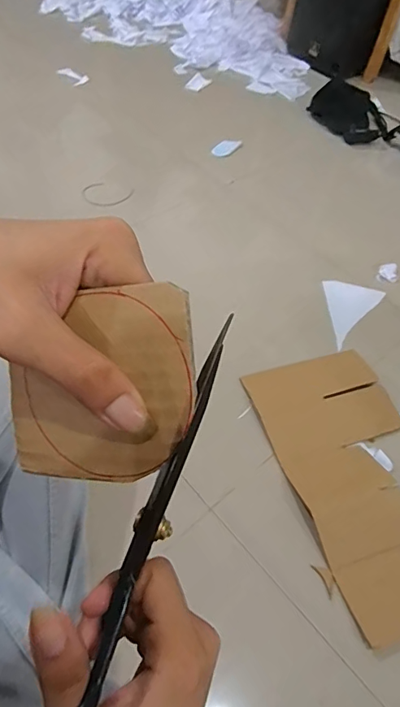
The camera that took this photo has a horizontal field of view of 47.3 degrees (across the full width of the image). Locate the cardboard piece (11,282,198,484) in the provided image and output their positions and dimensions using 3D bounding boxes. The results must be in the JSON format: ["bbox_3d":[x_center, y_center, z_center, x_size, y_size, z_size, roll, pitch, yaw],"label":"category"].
[{"bbox_3d":[-0.046,0.016,0.202,0.094,0.084,0.004,-3,7,22],"label":"cardboard piece"}]

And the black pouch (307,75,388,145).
[{"bbox_3d":[0.482,-0.770,1.455,0.140,0.095,0.264,-29,62,-26],"label":"black pouch"}]

